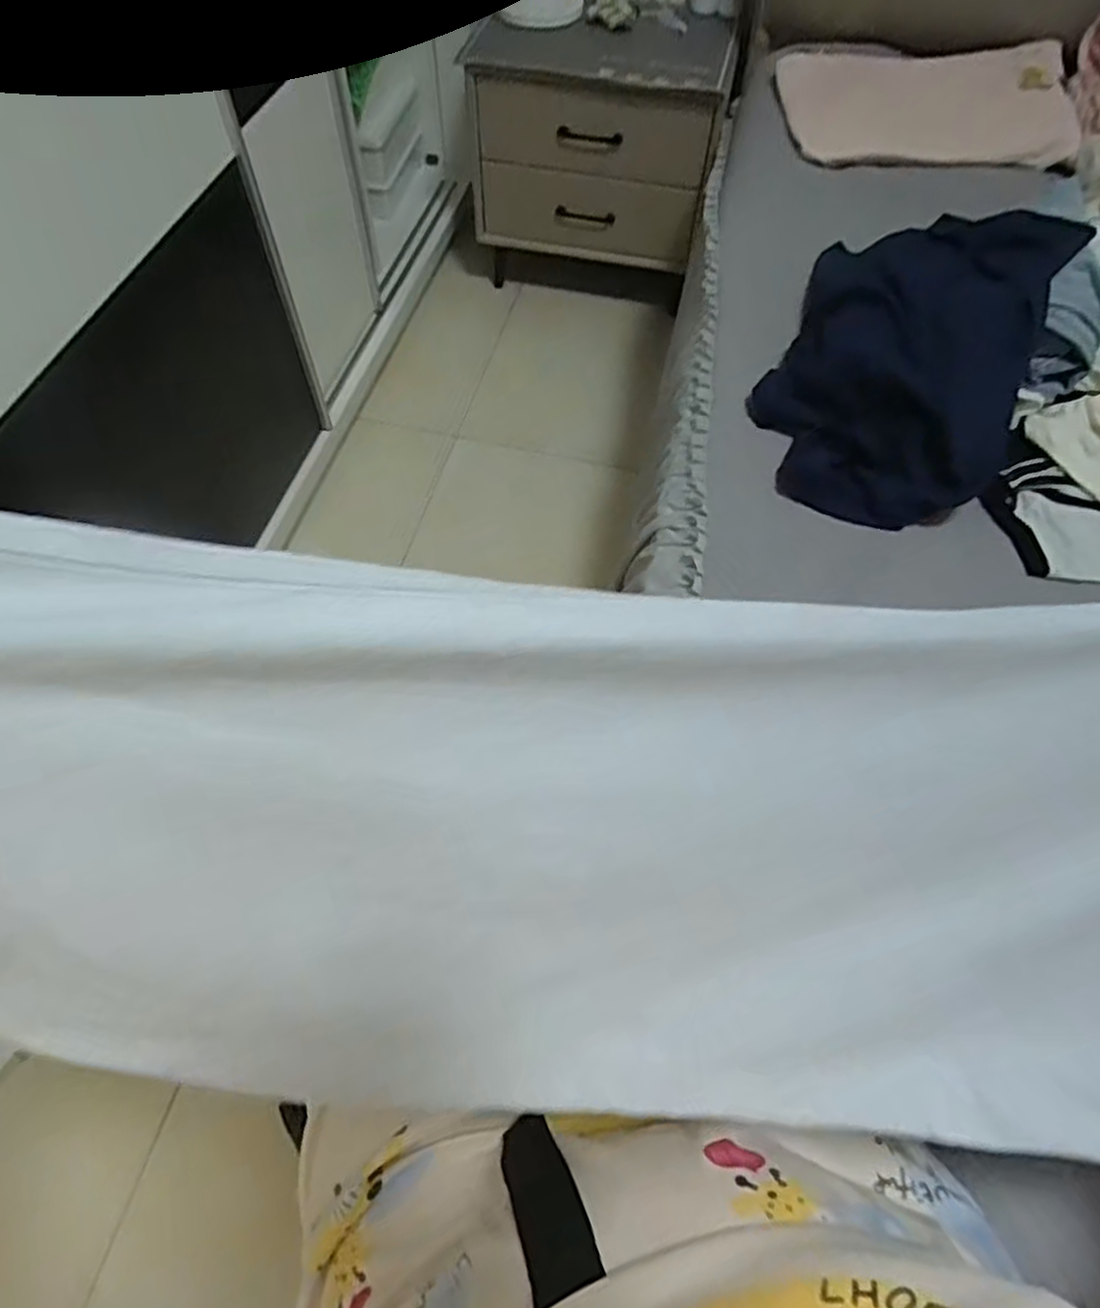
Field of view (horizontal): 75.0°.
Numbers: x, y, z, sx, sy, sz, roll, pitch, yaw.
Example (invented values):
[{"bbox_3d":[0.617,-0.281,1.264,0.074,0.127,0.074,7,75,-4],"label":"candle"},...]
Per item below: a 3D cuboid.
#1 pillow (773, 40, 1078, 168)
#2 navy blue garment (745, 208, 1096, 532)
[{"bbox_3d":[0.552,-0.813,1.087,0.410,0.104,0.253,6,60,2],"label":"pillow"},{"bbox_3d":[0.370,-0.308,0.753,0.258,0.183,0.316,27,63,13],"label":"navy blue garment"}]

